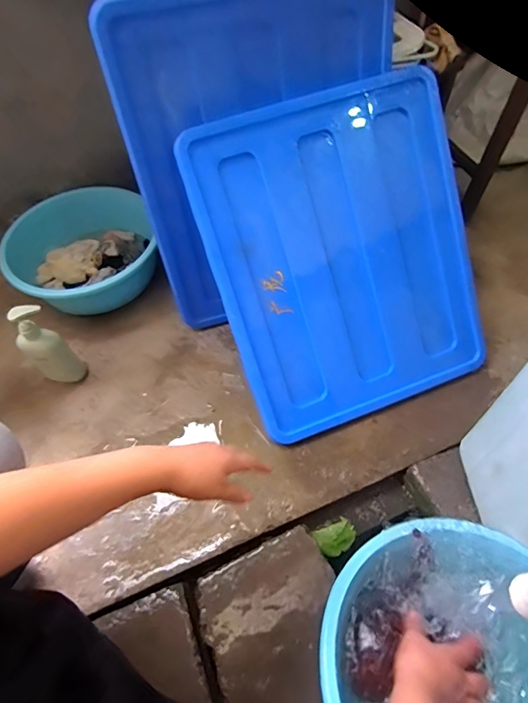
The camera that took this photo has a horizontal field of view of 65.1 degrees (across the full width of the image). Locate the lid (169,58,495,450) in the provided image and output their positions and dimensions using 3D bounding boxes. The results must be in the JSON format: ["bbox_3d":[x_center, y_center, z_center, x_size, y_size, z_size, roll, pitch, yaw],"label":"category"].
[{"bbox_3d":[0.153,-0.172,0.788,0.484,0.037,0.592,-18,101,-5],"label":"lid"}]

